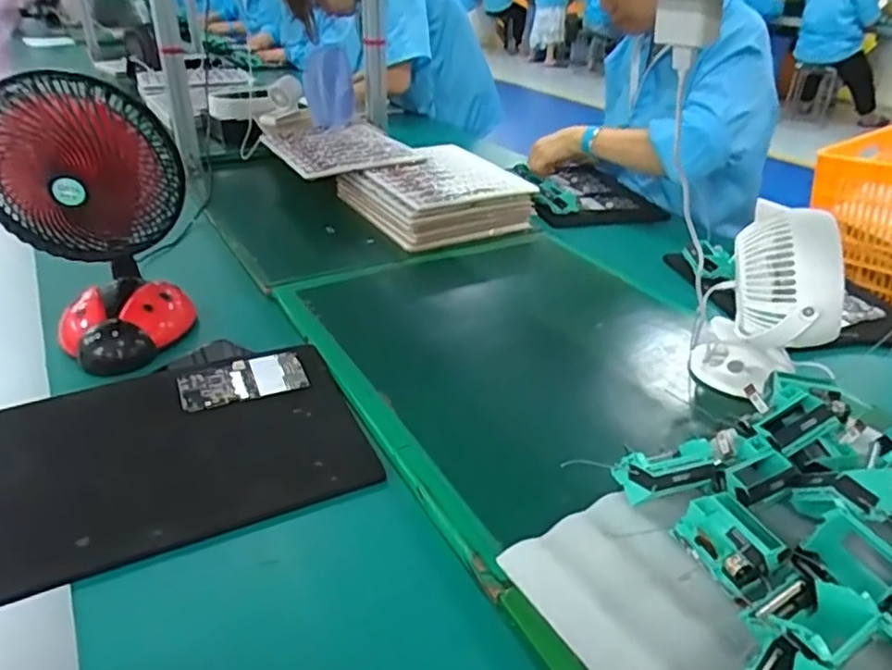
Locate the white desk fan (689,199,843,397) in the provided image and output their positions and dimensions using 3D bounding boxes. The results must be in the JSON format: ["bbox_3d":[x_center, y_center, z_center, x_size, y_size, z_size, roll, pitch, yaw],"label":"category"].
[{"bbox_3d":[0.343,-0.019,0.683,0.090,0.213,0.115,-4,33,-10],"label":"white desk fan"}]

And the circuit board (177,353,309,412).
[{"bbox_3d":[-0.222,0.048,0.709,0.130,0.009,0.060,-9,49,-25],"label":"circuit board"}]

